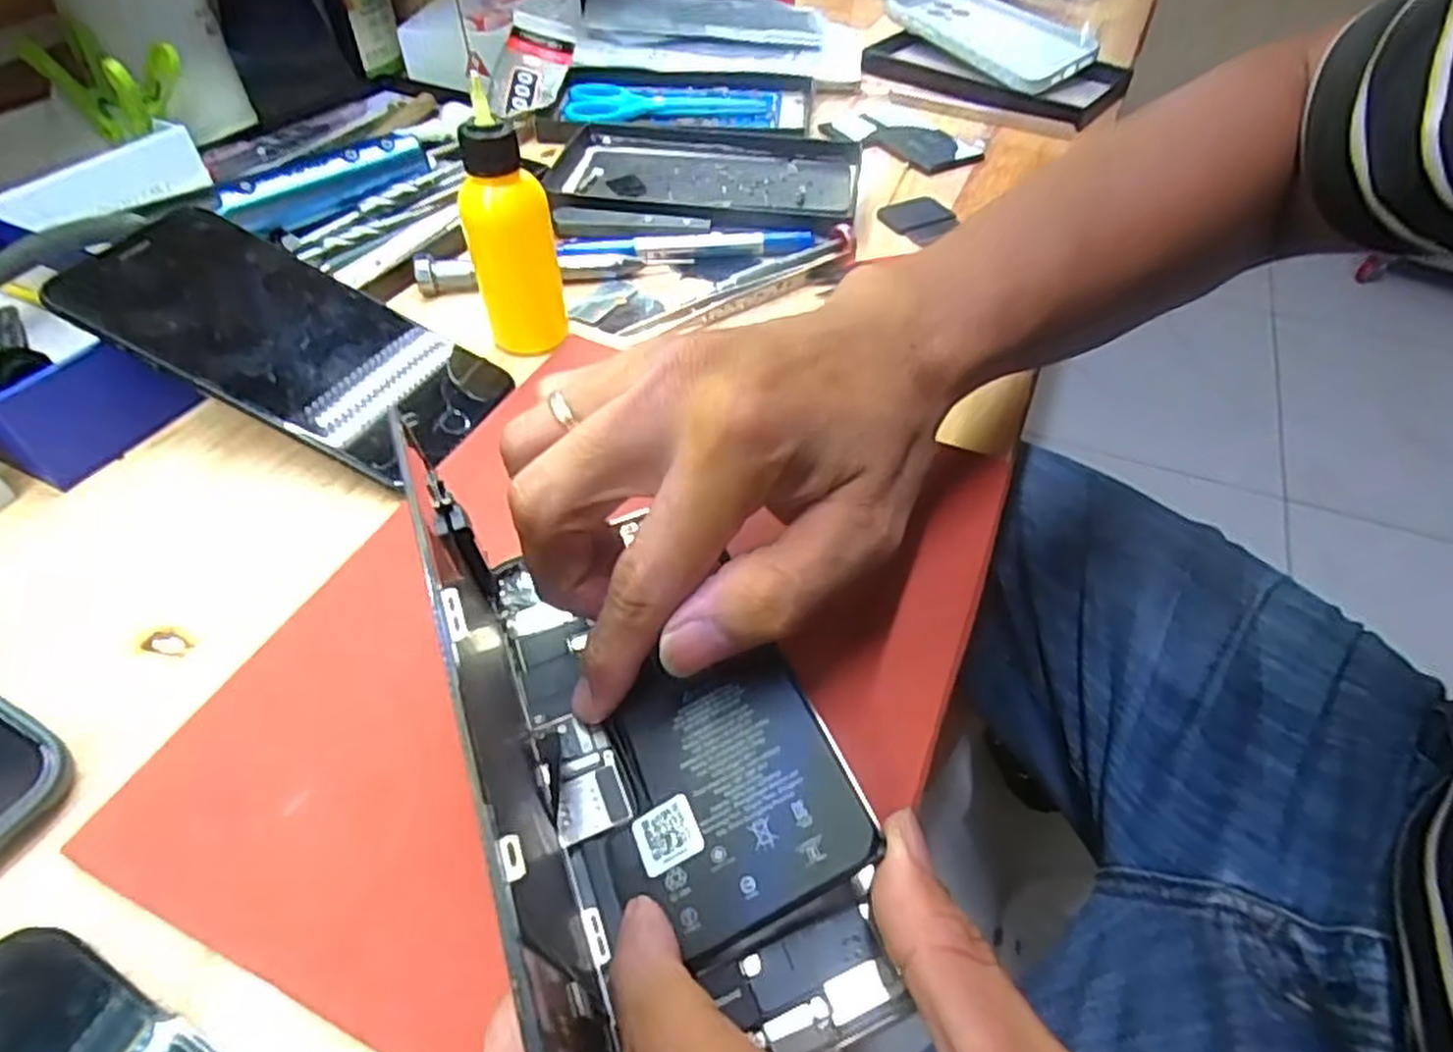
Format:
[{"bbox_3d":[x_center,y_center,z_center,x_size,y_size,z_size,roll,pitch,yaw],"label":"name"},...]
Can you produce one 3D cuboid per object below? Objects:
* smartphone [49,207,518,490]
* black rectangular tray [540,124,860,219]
[{"bbox_3d":[-0.168,-0.073,0.306,0.148,0.006,0.074,27,52,-7],"label":"smartphone"},{"bbox_3d":[-0.012,-0.215,0.474,0.182,0.011,0.116,2,48,1],"label":"black rectangular tray"}]

